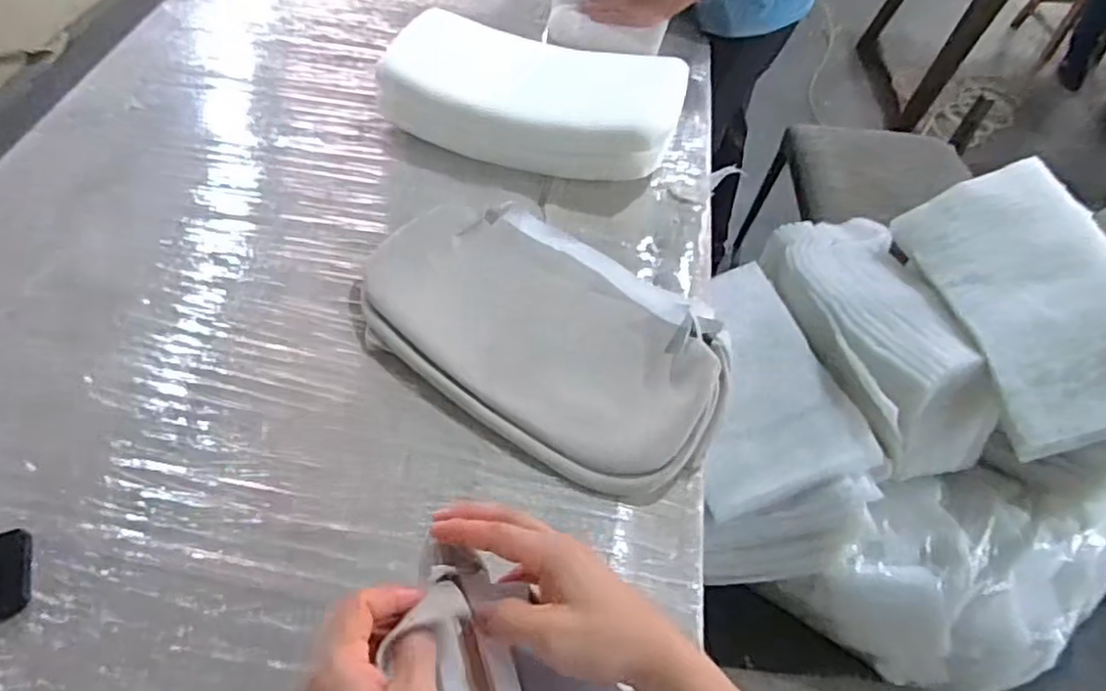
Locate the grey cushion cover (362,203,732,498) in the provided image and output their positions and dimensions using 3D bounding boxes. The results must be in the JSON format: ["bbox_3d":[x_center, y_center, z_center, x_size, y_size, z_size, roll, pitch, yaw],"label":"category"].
[{"bbox_3d":[-0.012,-0.025,0.858,0.474,0.041,0.312,27,54,14],"label":"grey cushion cover"}]

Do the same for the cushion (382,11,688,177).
[{"bbox_3d":[-0.032,-0.374,1.057,0.447,0.116,0.195,14,52,5],"label":"cushion"}]

